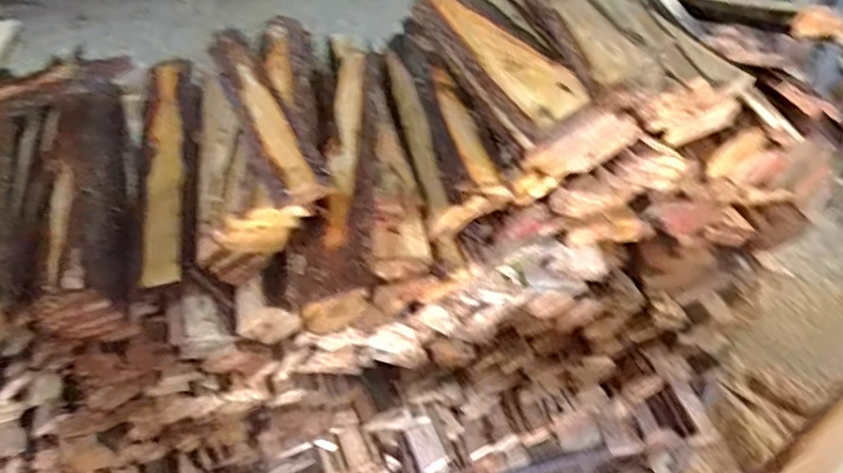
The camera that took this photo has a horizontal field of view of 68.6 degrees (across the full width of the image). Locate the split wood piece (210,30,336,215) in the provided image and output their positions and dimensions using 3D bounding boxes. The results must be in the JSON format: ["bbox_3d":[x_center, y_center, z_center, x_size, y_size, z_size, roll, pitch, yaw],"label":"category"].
[{"bbox_3d":[-0.215,-0.172,0.805,0.068,0.044,0.488,-19,43,-16],"label":"split wood piece"}]

